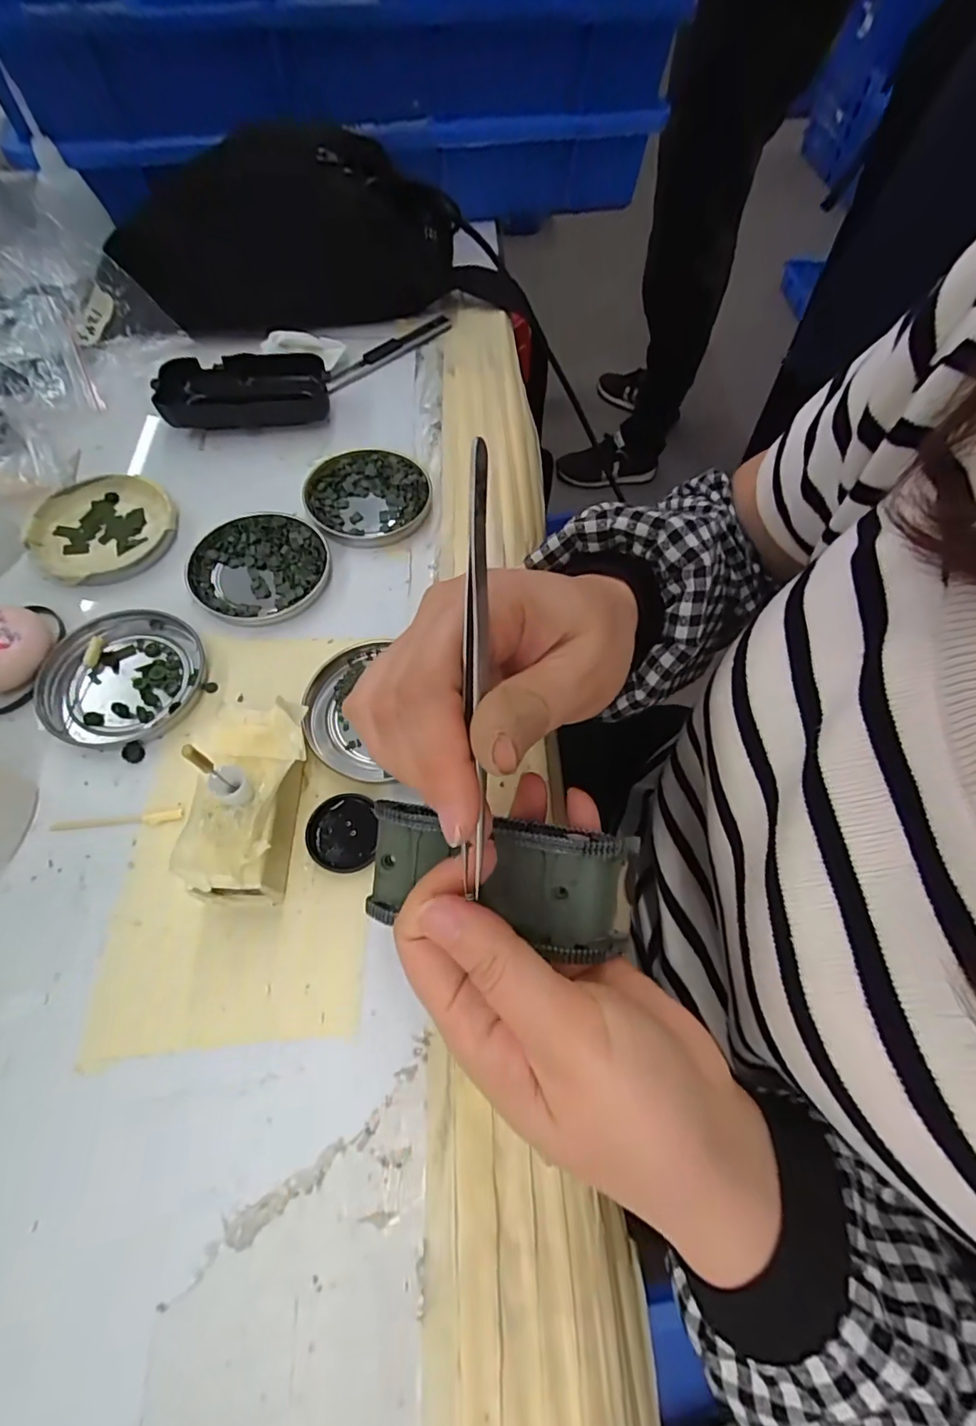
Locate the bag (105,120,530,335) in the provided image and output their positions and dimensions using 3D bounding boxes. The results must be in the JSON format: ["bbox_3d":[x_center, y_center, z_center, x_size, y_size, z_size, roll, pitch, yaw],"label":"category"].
[{"bbox_3d":[-0.126,-0.367,0.409,0.276,0.100,0.096,-14,65,-10],"label":"bag"}]

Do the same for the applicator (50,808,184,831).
[{"bbox_3d":[-0.173,0.050,0.253,0.059,0.004,0.006,-5,64,-6],"label":"applicator"}]

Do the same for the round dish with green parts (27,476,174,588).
[{"bbox_3d":[-0.230,-0.111,0.329,0.079,0.012,0.079,1,63,-2],"label":"round dish with green parts"}]

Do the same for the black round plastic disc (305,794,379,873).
[{"bbox_3d":[-0.068,0.056,0.255,0.031,0.007,0.035,-9,64,-7],"label":"black round plastic disc"}]

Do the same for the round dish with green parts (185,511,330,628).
[{"bbox_3d":[-0.134,-0.085,0.320,0.077,0.010,0.077,1,63,-2],"label":"round dish with green parts"}]

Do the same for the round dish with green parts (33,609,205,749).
[{"bbox_3d":[-0.190,-0.019,0.285,0.073,0.008,0.076,1,63,-2],"label":"round dish with green parts"}]

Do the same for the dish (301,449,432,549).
[{"bbox_3d":[-0.077,-0.140,0.351,0.076,0.009,0.078,1,63,-2],"label":"dish"}]

